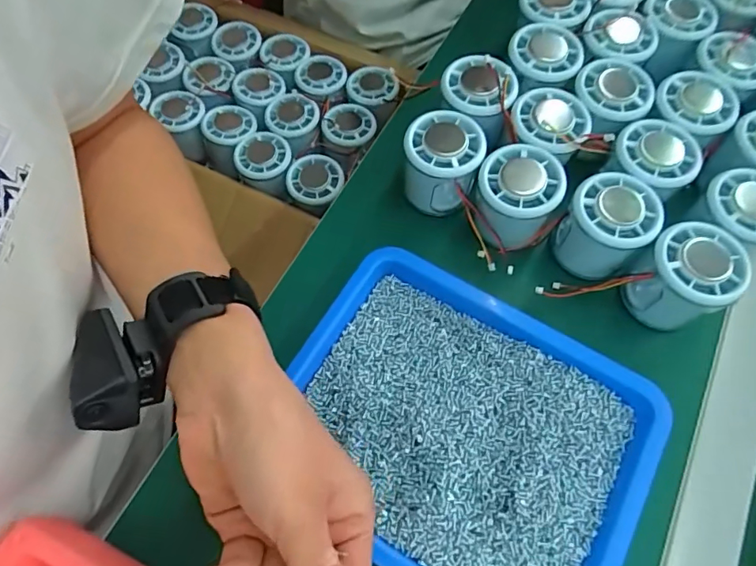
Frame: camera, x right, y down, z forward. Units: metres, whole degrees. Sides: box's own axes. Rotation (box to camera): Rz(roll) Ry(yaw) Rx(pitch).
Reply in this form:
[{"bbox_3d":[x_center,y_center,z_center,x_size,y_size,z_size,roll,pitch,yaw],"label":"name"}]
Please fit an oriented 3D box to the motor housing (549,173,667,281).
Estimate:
[{"bbox_3d":[0.158,-0.039,0.345,0.054,0.059,0.049,41,72,15],"label":"motor housing"}]

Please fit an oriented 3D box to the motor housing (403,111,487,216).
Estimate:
[{"bbox_3d":[0.047,-0.088,0.362,0.053,0.053,0.052,0,66,-1],"label":"motor housing"}]

